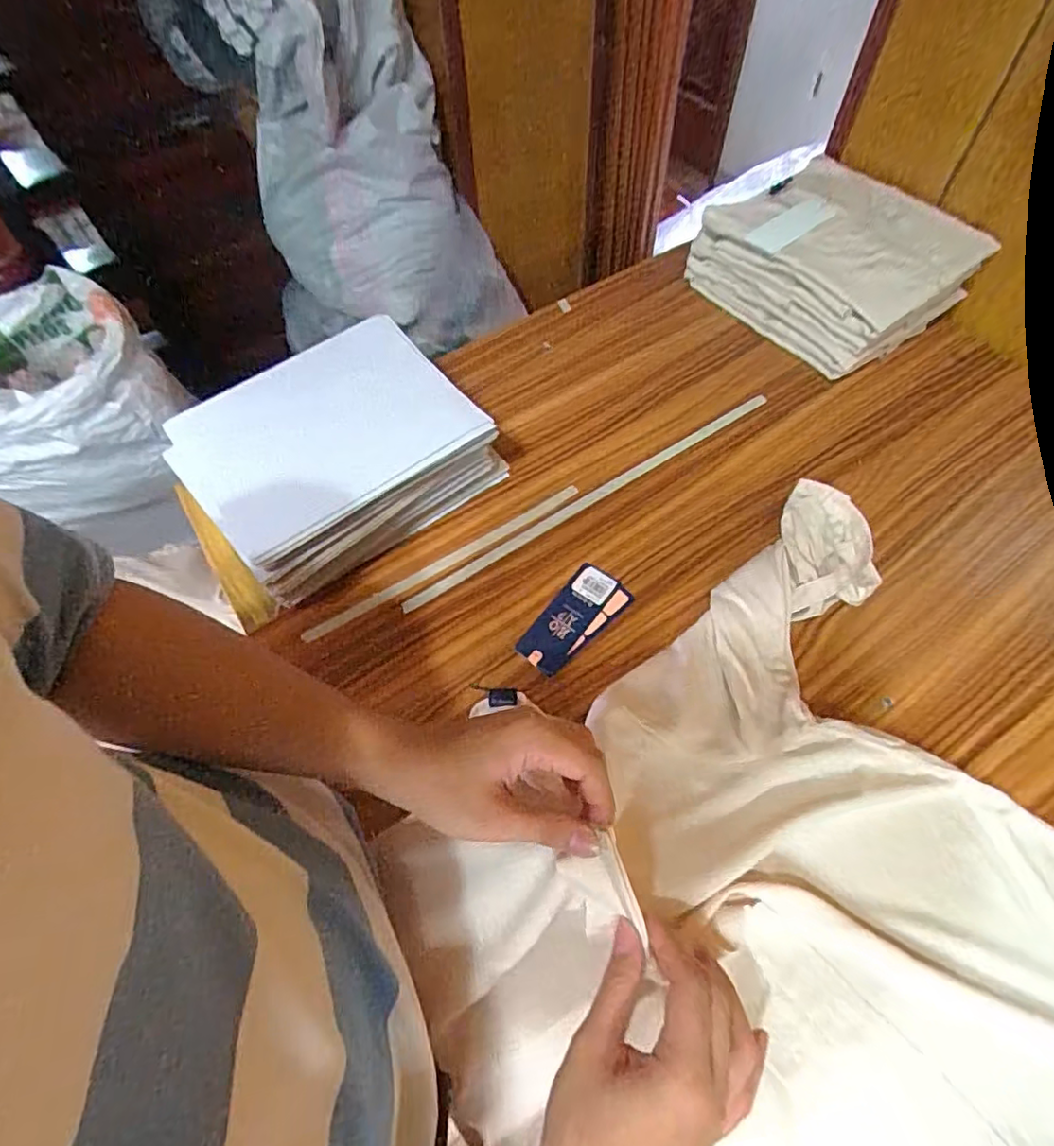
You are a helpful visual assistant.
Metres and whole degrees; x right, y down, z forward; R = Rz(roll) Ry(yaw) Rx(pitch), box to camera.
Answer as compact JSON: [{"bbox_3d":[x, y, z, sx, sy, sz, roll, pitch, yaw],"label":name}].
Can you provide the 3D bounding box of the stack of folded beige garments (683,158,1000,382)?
[{"bbox_3d":[0.371,-0.382,0.740,0.204,0.112,0.269,-38,65,-17],"label":"stack of folded beige garments"}]

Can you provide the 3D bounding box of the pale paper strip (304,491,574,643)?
[{"bbox_3d":[-0.080,-0.013,0.614,0.313,0.004,0.017,-30,63,-13],"label":"pale paper strip"}]

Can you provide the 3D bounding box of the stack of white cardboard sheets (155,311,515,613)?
[{"bbox_3d":[-0.193,-0.118,0.622,0.265,0.108,0.209,-38,65,-17],"label":"stack of white cardboard sheets"}]

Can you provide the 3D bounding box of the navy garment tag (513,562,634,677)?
[{"bbox_3d":[0.046,0.045,0.574,0.056,0.004,0.117,34,67,20],"label":"navy garment tag"}]

